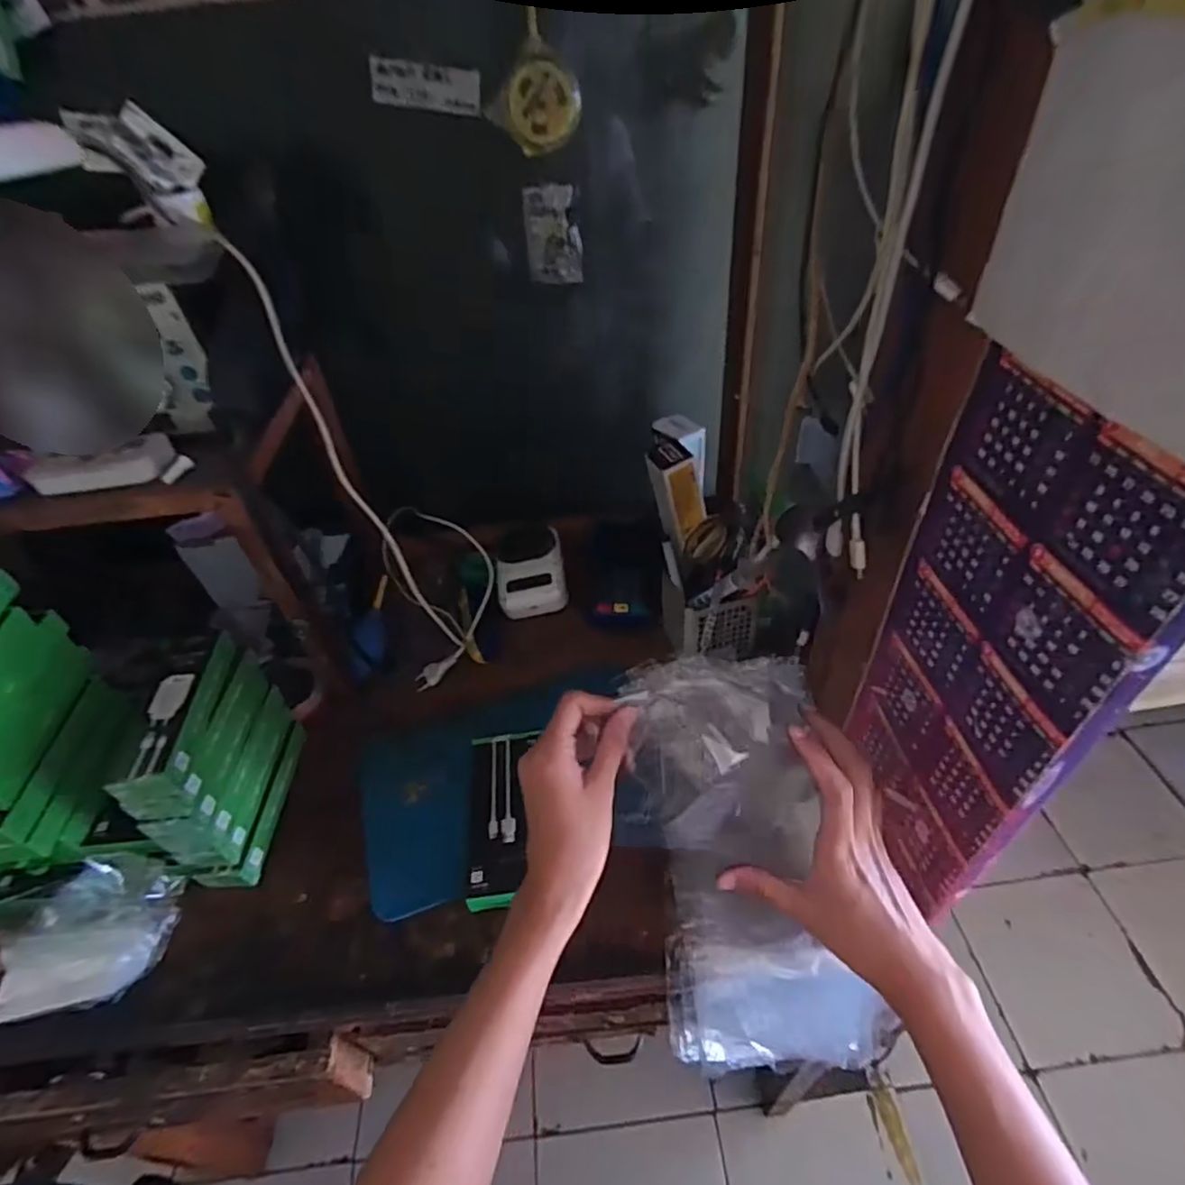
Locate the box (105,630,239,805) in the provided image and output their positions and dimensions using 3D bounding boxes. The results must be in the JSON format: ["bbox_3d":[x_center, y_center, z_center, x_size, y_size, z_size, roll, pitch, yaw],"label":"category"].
[{"bbox_3d":[-0.356,0.097,0.533,0.055,0.030,0.163,-11,44,-4],"label":"box"}]

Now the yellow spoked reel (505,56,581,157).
[{"bbox_3d":[-0.043,-0.415,0.533,0.059,0.062,0.022,6,46,14],"label":"yellow spoked reel"}]

